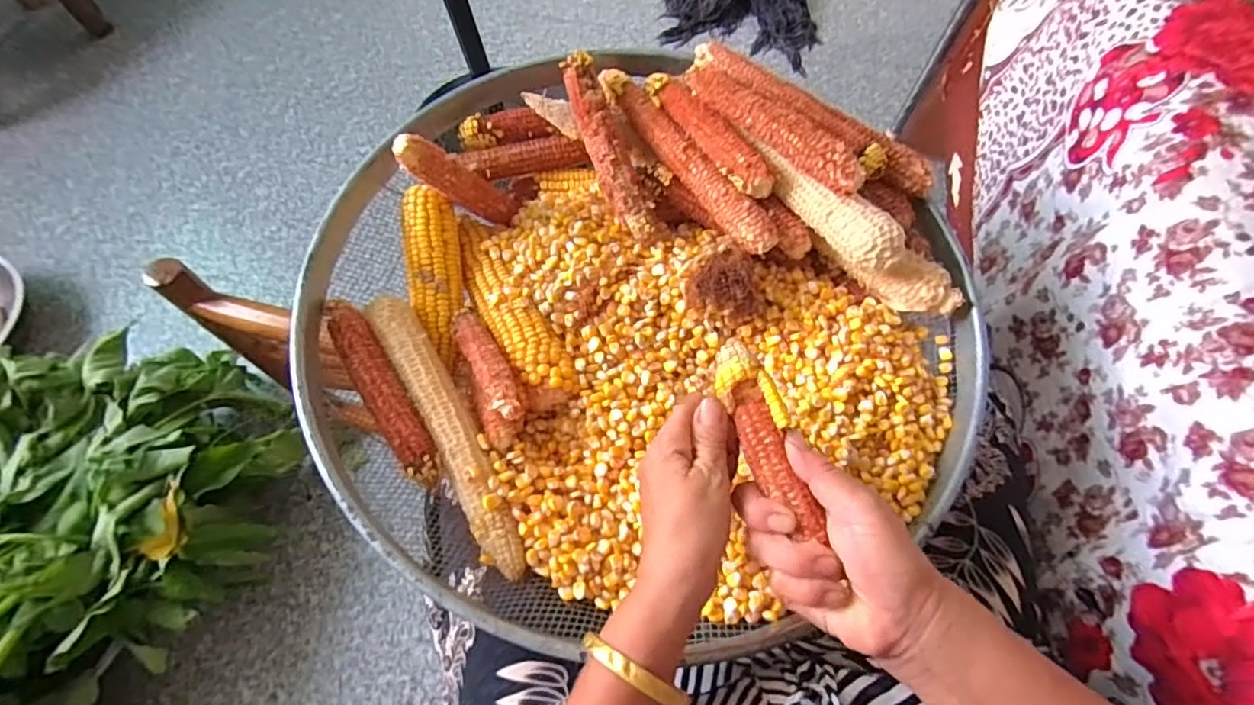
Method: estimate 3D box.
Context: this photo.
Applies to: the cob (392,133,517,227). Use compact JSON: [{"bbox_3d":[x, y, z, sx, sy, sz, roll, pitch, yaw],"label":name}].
[{"bbox_3d":[-0.140,-0.141,0.479,0.025,0.124,0.025,-29,65,21],"label":"cob"}]

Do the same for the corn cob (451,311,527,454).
[{"bbox_3d":[-0.109,0.013,0.443,0.033,0.034,0.123,-22,68,-10],"label":"corn cob"}]

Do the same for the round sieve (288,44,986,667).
[{"bbox_3d":[0.009,-0.037,0.440,0.490,0.104,0.451,0,66,0],"label":"round sieve"}]

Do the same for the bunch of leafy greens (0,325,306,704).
[{"bbox_3d":[-0.703,0.234,0.682,0.434,0.225,0.511,18,66,8],"label":"bunch of leafy greens"}]

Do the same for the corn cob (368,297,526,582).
[{"bbox_3d":[-0.131,0.053,0.422,0.032,0.025,0.230,-28,69,-12],"label":"corn cob"}]

